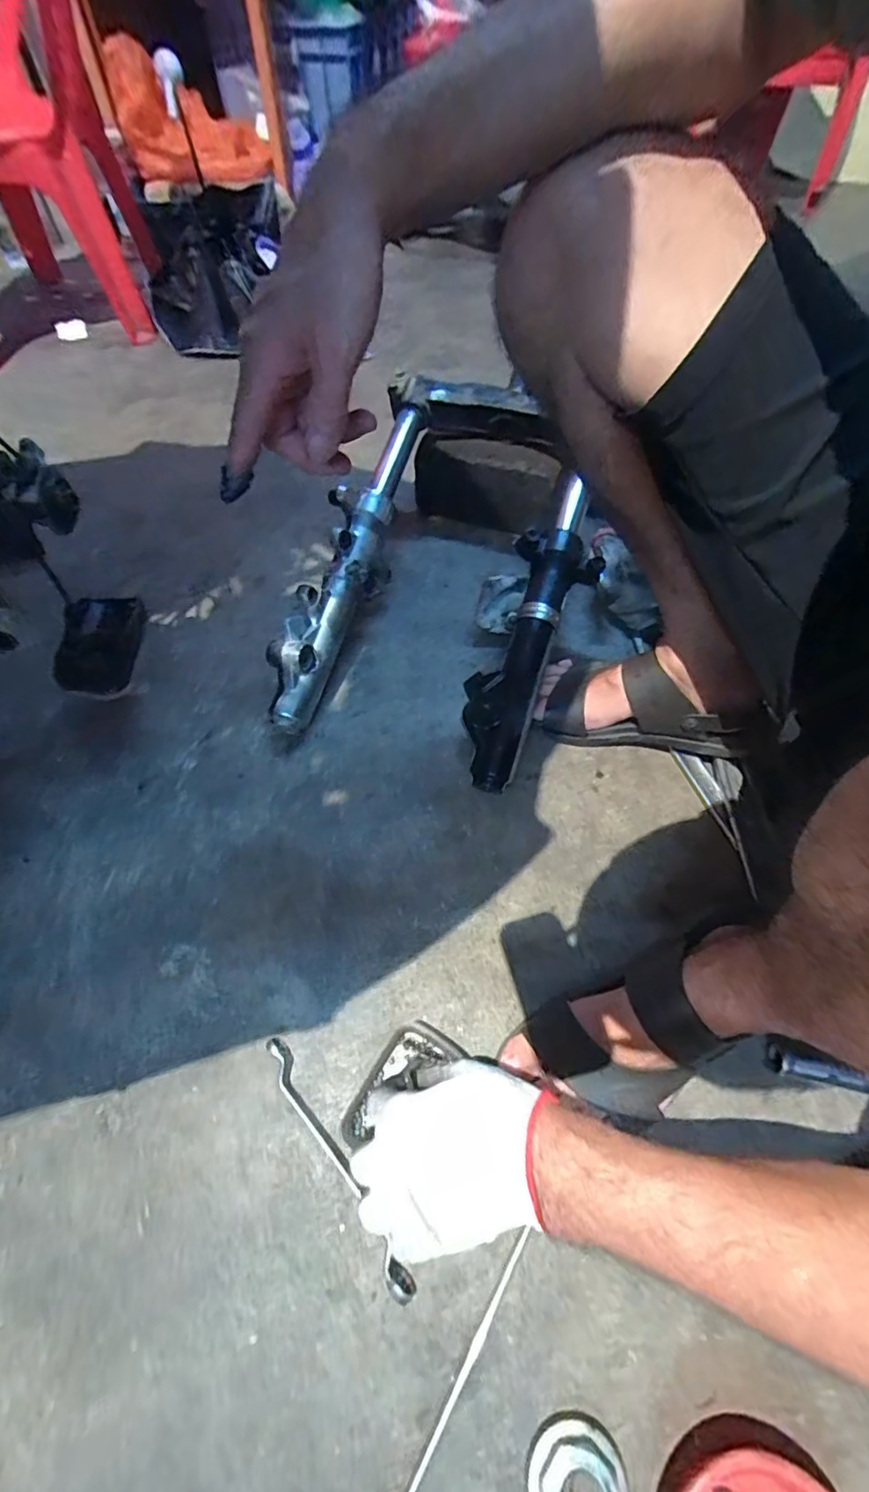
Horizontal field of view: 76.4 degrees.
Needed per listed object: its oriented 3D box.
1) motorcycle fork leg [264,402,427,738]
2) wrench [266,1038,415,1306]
[{"bbox_3d":[-0.098,-0.226,0.656,0.065,0.089,0.448,15,73,11],"label":"motorcycle fork leg"},{"bbox_3d":[-0.078,0.314,0.420,0.019,0.014,0.196,-35,63,-18],"label":"wrench"}]

